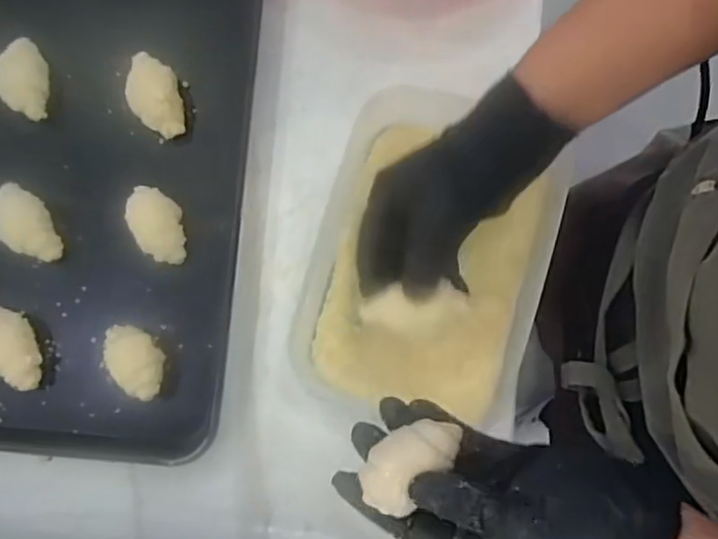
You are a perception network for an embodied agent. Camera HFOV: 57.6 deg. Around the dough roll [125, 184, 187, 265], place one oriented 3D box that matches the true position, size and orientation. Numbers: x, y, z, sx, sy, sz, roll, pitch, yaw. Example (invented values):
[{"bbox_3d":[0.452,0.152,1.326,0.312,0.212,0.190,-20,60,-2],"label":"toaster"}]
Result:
[{"bbox_3d":[-0.155,-0.034,0.510,0.038,0.029,0.064,-30,81,1],"label":"dough roll"}]

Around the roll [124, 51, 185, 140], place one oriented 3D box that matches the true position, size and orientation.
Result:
[{"bbox_3d":[-0.164,-0.138,0.524,0.043,0.037,0.070,-22,79,0],"label":"roll"}]

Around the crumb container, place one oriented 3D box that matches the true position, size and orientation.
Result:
[{"bbox_3d":[0.049,-0.005,0.458,0.159,0.073,0.211,18,79,4],"label":"crumb container"}]

